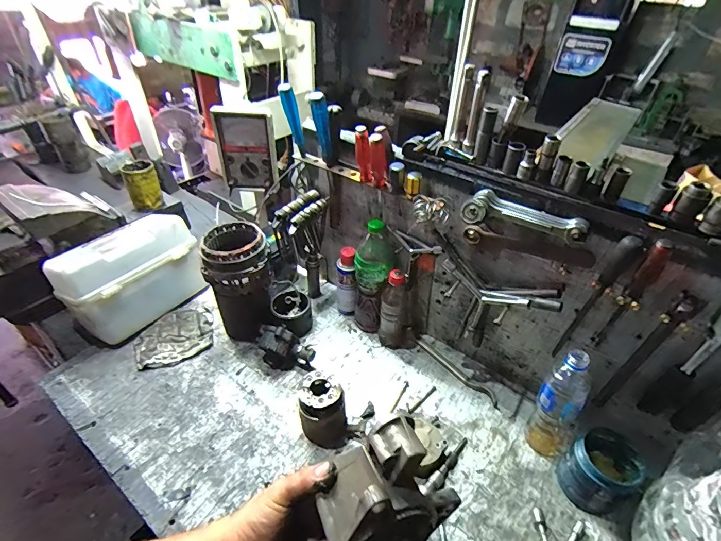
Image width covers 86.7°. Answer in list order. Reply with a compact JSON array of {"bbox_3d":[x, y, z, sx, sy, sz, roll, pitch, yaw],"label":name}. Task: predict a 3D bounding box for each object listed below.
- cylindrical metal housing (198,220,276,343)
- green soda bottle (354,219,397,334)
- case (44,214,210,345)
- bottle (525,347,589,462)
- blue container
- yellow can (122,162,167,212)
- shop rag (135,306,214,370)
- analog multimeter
[{"bbox_3d":[-0.250,0.026,0.812,0.126,0.233,0.127,-11,42,-15],"label":"cylindrical metal housing"},{"bbox_3d":[0.025,0.022,0.797,0.079,0.263,0.063,4,40,2],"label":"green soda bottle"},{"bbox_3d":[-0.515,0.003,0.861,0.163,0.164,0.270,26,46,25],"label":"case"},{"bbox_3d":[0.326,0.217,0.618,0.058,0.215,0.074,-26,48,-30],"label":"bottle"},{"bbox_3d":[0.373,0.310,0.591,0.096,0.097,0.086,-18,44,-23],"label":"blue container"},{"bbox_3d":[-0.564,-0.220,0.994,0.077,0.110,0.070,-18,44,-23],"label":"yellow can"},{"bbox_3d":[-0.405,0.140,0.835,0.157,0.016,0.138,-18,44,-22],"label":"shop rag"},{"bbox_3d":[-0.246,-0.257,0.828,0.121,0.168,0.041,11,41,9],"label":"analog multimeter"}]

